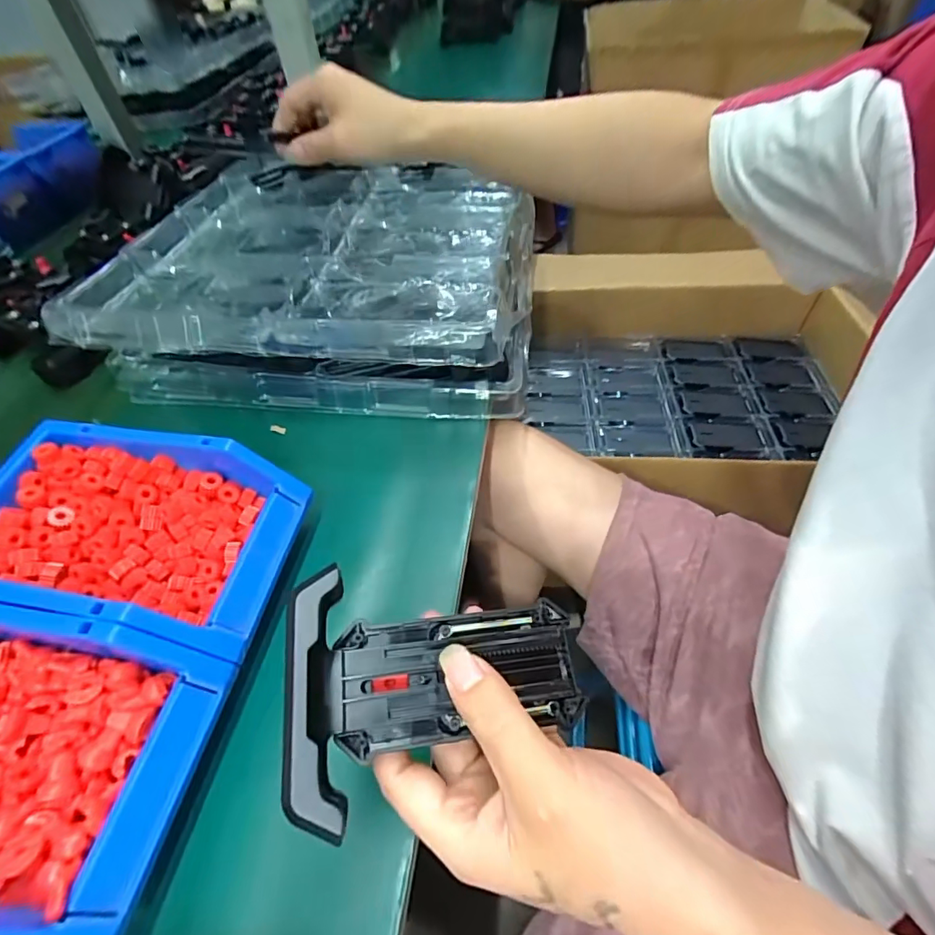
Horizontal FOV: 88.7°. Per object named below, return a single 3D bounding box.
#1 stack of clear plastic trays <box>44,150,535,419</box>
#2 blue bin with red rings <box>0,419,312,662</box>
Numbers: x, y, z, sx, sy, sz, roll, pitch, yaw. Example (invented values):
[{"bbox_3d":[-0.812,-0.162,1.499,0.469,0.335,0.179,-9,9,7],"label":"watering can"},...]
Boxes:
[{"bbox_3d":[-0.131,-0.200,0.488,0.386,0.089,0.341,4,53,7],"label":"stack of clear plastic trays"},{"bbox_3d":[-0.208,0.047,0.310,0.176,0.082,0.117,6,53,9],"label":"blue bin with red rings"}]

